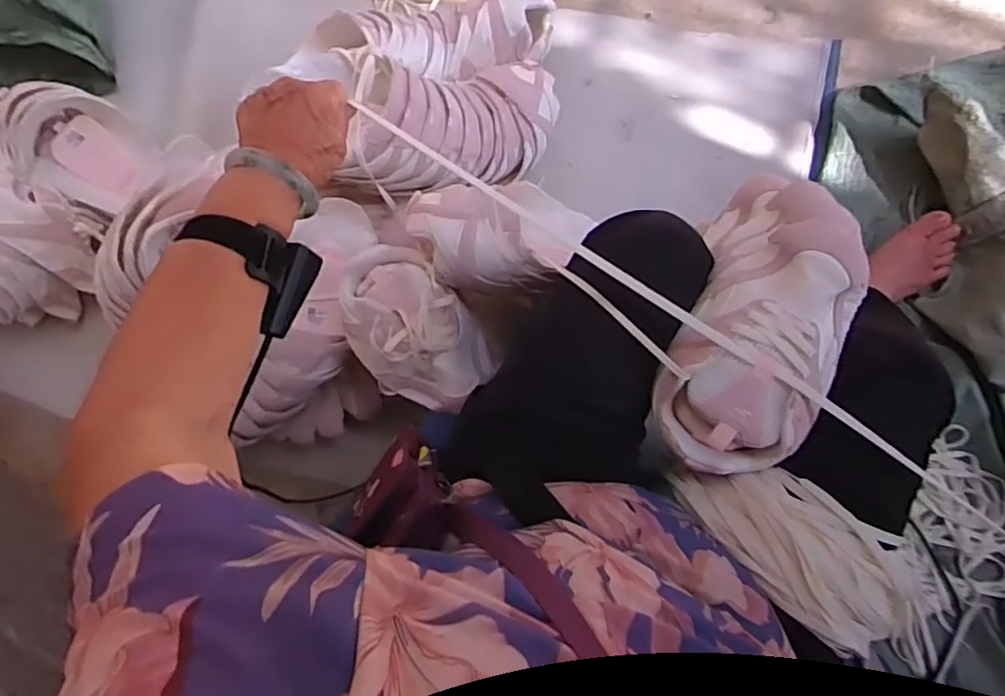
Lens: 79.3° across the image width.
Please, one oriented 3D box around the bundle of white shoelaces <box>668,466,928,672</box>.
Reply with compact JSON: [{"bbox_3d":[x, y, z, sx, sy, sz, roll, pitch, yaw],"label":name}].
[{"bbox_3d":[0.228,0.154,0.483,0.199,0.049,0.092,34,88,24],"label":"bundle of white shoelaces"}]

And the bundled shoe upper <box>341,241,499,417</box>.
[{"bbox_3d":[-0.111,-0.027,0.710,0.132,0.092,0.185,-33,84,4],"label":"bundled shoe upper"}]

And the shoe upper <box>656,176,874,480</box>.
[{"bbox_3d":[0.224,-0.028,0.512,0.122,0.108,0.266,21,70,8],"label":"shoe upper"}]

